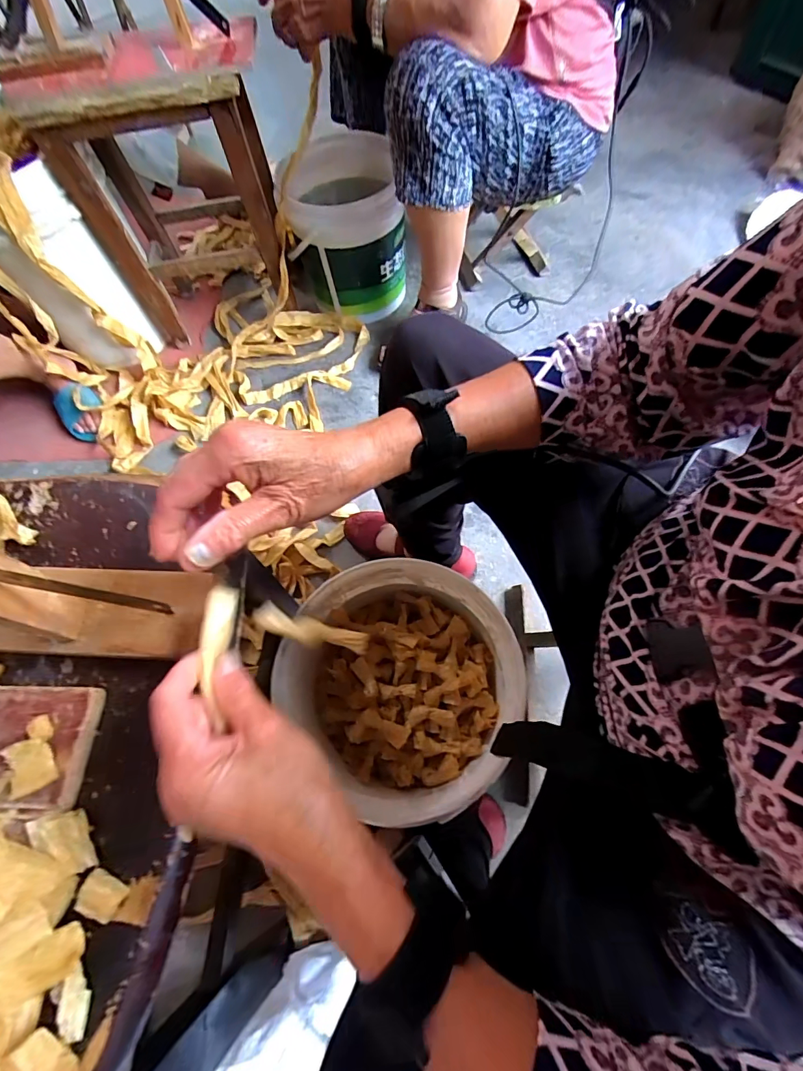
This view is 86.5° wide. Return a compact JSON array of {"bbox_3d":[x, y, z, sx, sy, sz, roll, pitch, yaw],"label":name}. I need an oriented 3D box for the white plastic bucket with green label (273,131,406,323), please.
[{"bbox_3d":[-0.119,-0.666,0.951,0.230,0.268,0.273,-10,66,-1],"label":"white plastic bucket with green label"}]

